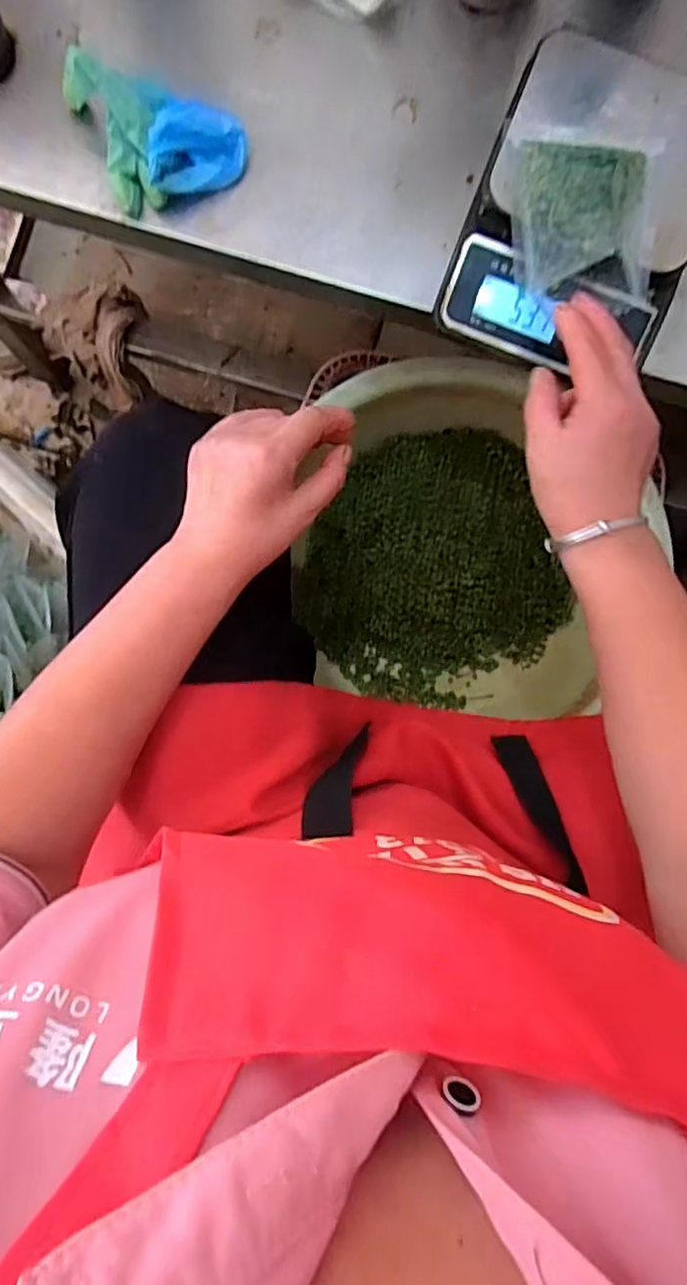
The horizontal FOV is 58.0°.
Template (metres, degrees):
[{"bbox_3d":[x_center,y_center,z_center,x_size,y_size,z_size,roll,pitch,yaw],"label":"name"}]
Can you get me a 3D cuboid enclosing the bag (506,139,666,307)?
[{"bbox_3d":[0.158,-0.276,0.396,0.097,0.032,0.118,3,85,-2],"label":"bag"}]

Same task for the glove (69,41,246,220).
[{"bbox_3d":[-0.128,-0.364,0.437,0.109,0.045,0.089,-19,86,-4],"label":"glove"}]

